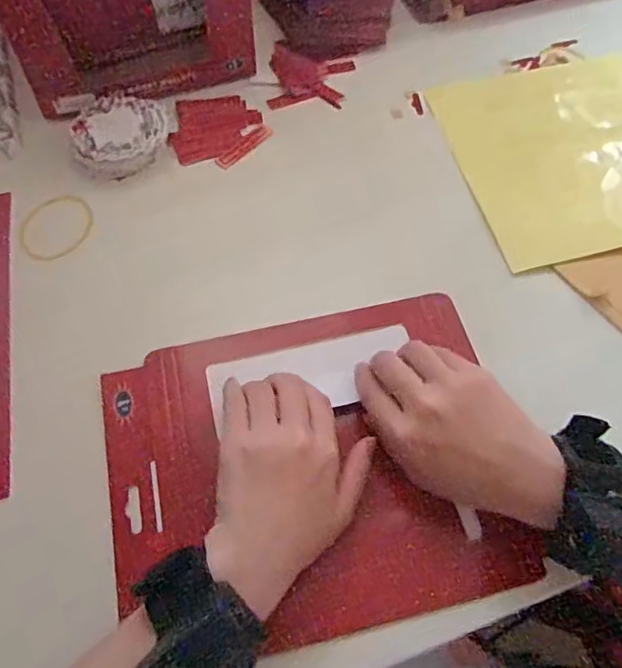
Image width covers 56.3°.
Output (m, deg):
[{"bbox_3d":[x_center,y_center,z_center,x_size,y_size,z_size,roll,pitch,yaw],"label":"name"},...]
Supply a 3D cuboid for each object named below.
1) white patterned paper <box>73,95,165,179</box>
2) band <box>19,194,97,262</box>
[{"bbox_3d":[-0.162,-0.169,0.499,0.075,0.024,0.081,-12,61,-6],"label":"white patterned paper"},{"bbox_3d":[-0.204,-0.086,0.467,0.056,0.004,0.068,9,61,6],"label":"band"}]

